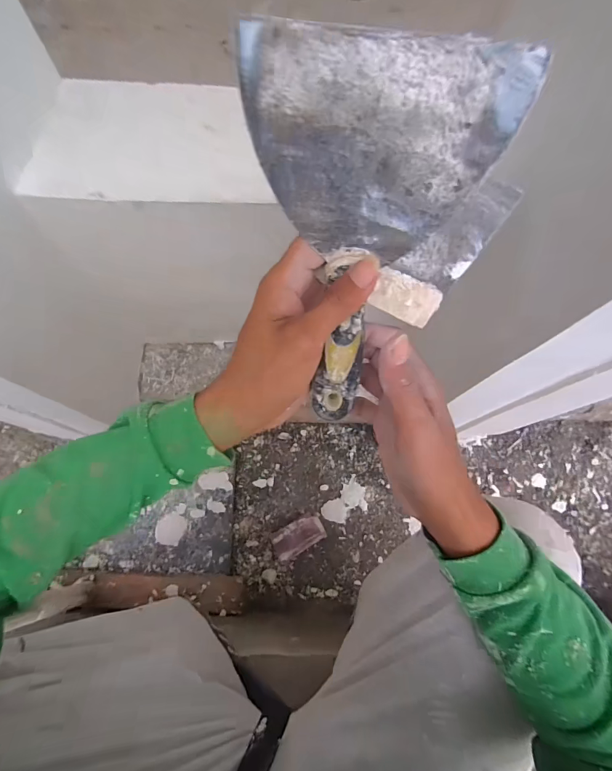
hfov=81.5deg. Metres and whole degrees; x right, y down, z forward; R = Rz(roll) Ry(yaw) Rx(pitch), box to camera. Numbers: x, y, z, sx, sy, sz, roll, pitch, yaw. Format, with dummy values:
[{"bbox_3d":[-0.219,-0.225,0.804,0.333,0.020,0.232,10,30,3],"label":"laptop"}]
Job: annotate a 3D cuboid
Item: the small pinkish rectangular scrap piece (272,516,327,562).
[{"bbox_3d":[-0.018,0.371,0.871,0.127,0.030,0.065,-27,75,-10],"label":"small pinkish rectangular scrap piece"}]

